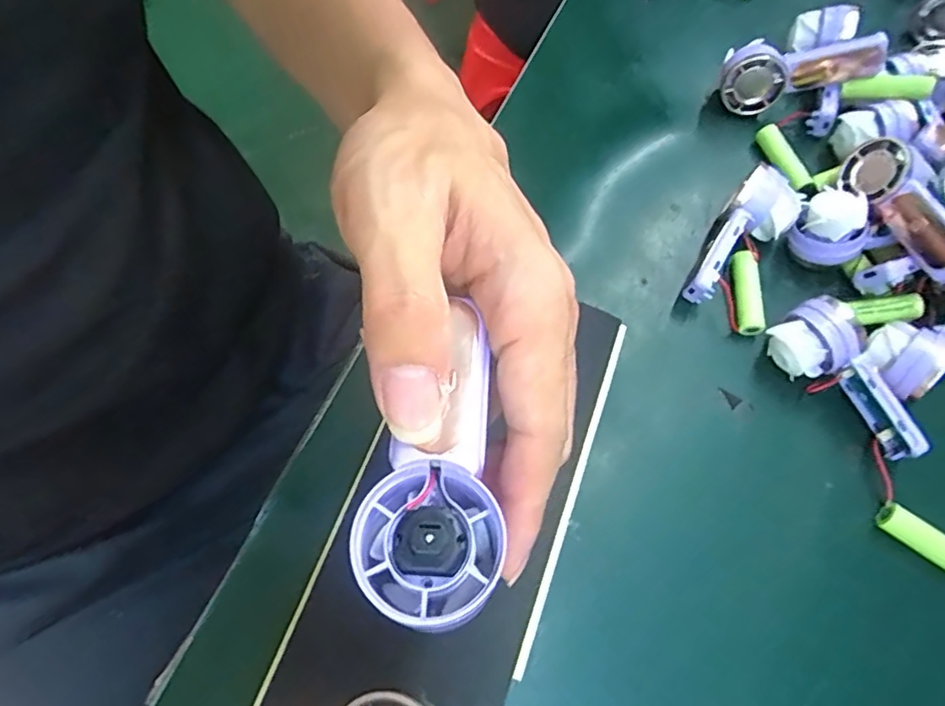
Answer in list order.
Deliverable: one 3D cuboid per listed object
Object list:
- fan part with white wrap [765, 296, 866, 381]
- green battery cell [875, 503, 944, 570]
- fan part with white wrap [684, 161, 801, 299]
[{"bbox_3d":[0.186,-0.005,0.323,0.031,0.042,0.037,-31,73,-15],"label":"fan part with white wrap"},{"bbox_3d":[0.229,0.095,0.294,0.051,0.013,0.012,38,71,11],"label":"green battery cell"},{"bbox_3d":[0.161,-0.068,0.351,0.036,0.033,0.088,33,70,9],"label":"fan part with white wrap"}]

